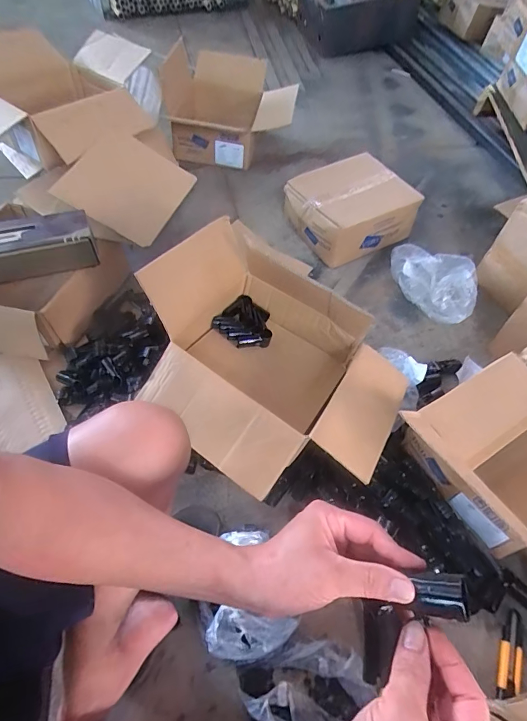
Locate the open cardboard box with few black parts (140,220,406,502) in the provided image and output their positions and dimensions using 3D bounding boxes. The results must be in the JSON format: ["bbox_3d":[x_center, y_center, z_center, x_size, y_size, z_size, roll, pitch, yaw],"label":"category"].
[{"bbox_3d":[0.009,0.004,0.735,0.474,0.214,0.363,33,60,17],"label":"open cardboard box with few black parts"}]

